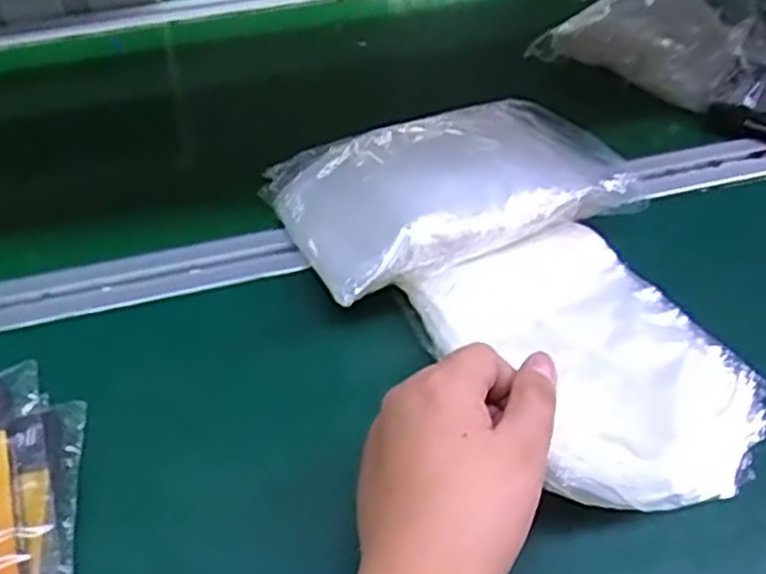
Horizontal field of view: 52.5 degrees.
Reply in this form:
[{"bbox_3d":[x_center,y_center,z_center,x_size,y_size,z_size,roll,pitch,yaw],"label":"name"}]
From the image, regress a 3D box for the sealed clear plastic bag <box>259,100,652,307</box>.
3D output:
[{"bbox_3d":[0.041,-0.065,0.469,0.199,0.029,0.129,-19,47,-17],"label":"sealed clear plastic bag"}]

